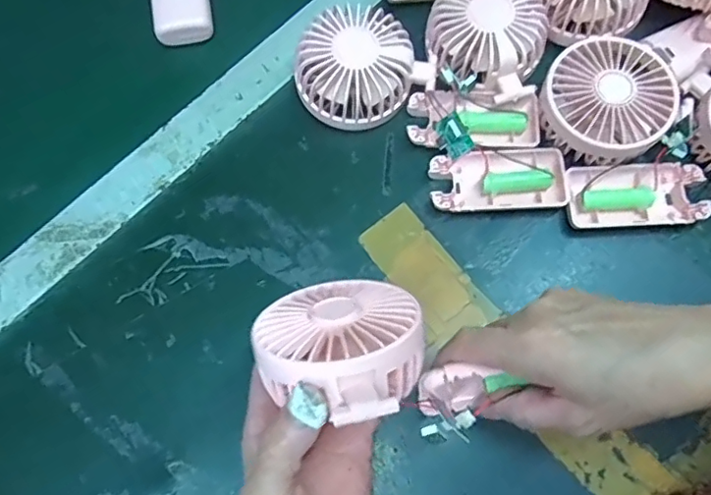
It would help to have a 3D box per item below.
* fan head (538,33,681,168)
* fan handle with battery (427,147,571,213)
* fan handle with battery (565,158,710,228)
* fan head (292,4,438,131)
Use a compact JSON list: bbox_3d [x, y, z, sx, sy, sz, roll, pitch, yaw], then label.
[{"bbox_3d":[0.174,-0.101,0.397,0.085,0.037,0.082,-40,76,-10],"label":"fan head"},{"bbox_3d":[0.099,-0.048,0.401,0.091,0.019,0.044,-3,73,1],"label":"fan handle with battery"},{"bbox_3d":[0.193,-0.037,0.396,0.092,0.015,0.045,-2,73,2],"label":"fan handle with battery"},{"bbox_3d":[0.005,-0.130,0.416,0.095,0.045,0.077,-33,75,-8],"label":"fan head"}]

